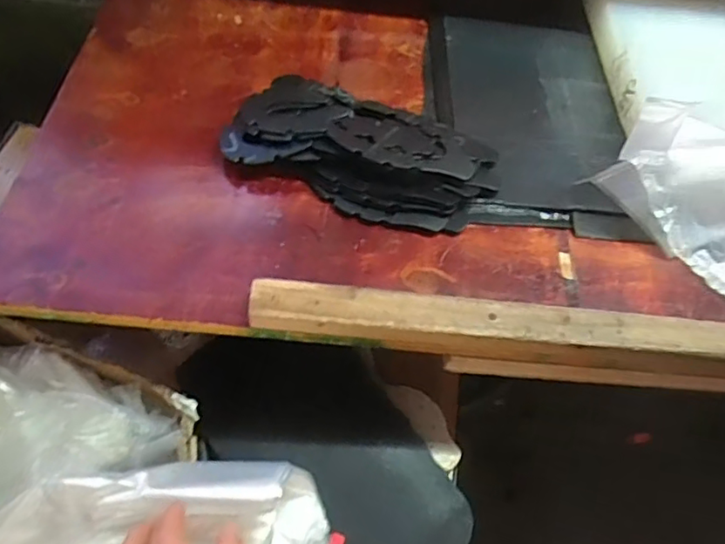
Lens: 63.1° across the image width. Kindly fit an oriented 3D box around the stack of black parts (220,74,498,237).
[{"bbox_3d":[0.005,-0.121,0.559,0.244,0.041,0.144,22,57,8],"label":"stack of black parts"}]

